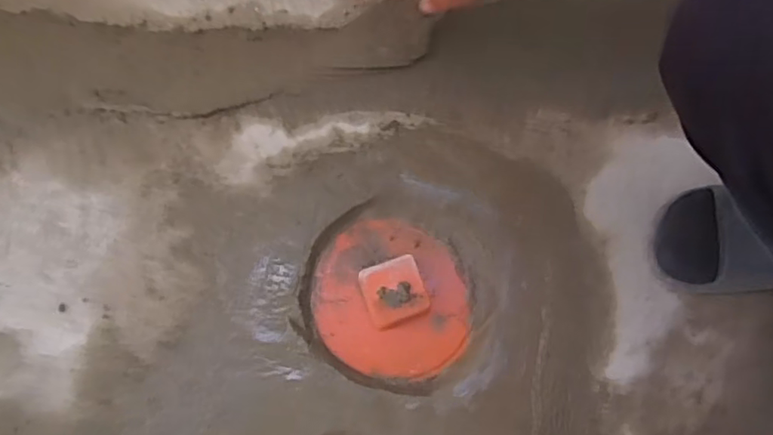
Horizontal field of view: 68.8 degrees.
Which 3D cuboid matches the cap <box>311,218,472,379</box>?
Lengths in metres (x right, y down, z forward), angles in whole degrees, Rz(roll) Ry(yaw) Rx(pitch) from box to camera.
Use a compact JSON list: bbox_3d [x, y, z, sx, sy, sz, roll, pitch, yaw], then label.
[{"bbox_3d":[0.006,0.075,0.549,0.148,0.027,0.149,0,74,-2],"label":"cap"}]

